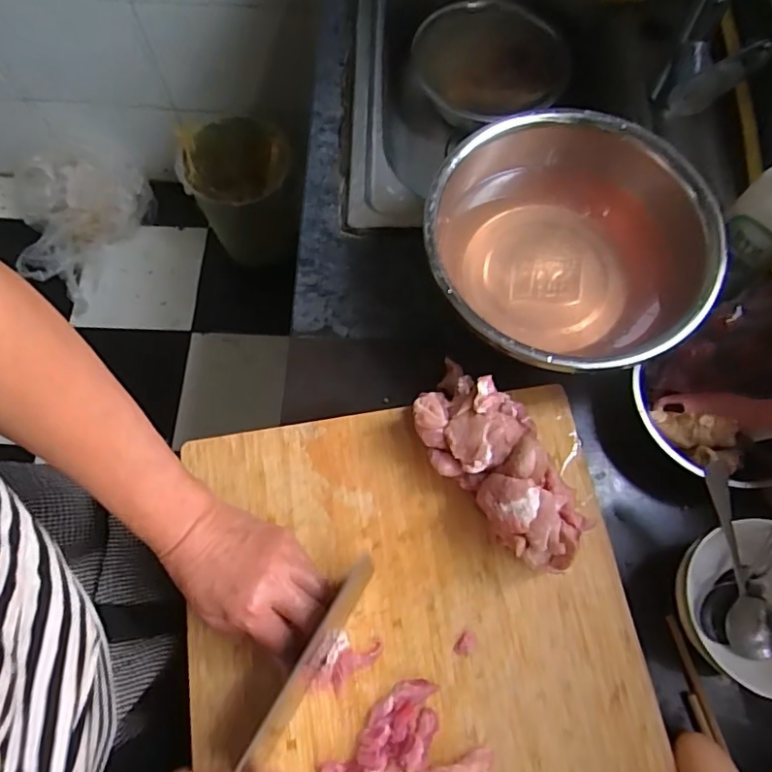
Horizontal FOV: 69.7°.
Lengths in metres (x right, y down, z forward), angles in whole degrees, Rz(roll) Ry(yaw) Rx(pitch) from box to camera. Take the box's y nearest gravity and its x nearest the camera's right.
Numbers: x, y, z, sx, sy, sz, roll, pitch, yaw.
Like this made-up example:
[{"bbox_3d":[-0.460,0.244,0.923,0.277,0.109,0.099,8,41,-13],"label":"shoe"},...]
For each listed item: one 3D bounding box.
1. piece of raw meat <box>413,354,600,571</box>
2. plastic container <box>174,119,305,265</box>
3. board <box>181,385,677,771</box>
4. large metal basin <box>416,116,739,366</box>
[{"bbox_3d":[0.092,0.064,0.455,0.082,0.071,0.182,-37,73,-14],"label":"piece of raw meat"},{"bbox_3d":[-0.324,-0.425,1.225,0.265,0.243,0.204,17,69,6],"label":"plastic container"},{"bbox_3d":[0.033,0.250,0.413,0.342,0.015,0.484,-8,69,-4],"label":"board"},{"bbox_3d":[0.158,-0.117,0.514,0.239,0.116,0.240,0,68,-1],"label":"large metal basin"}]

